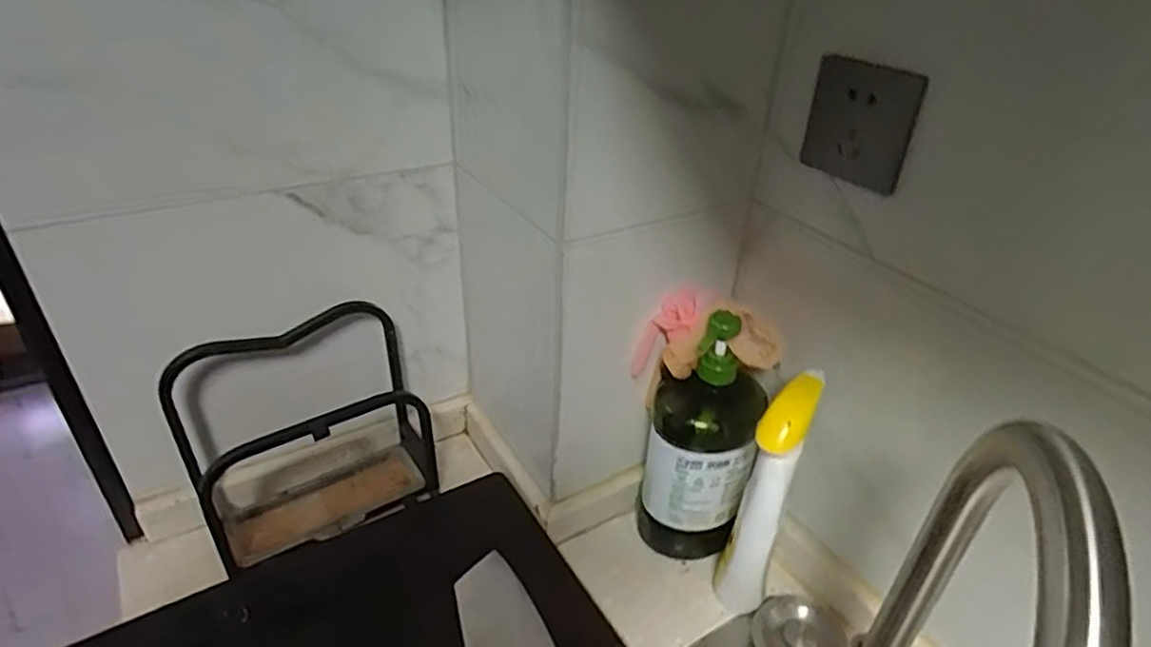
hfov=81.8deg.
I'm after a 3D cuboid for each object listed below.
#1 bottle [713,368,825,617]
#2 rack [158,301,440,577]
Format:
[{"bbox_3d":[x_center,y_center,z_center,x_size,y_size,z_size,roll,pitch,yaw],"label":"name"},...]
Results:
[{"bbox_3d":[0.160,0.159,0.579,0.043,0.244,0.079,14,35,17],"label":"bottle"},{"bbox_3d":[-0.244,0.099,0.619,0.215,0.205,0.104,-15,37,-25],"label":"rack"}]

